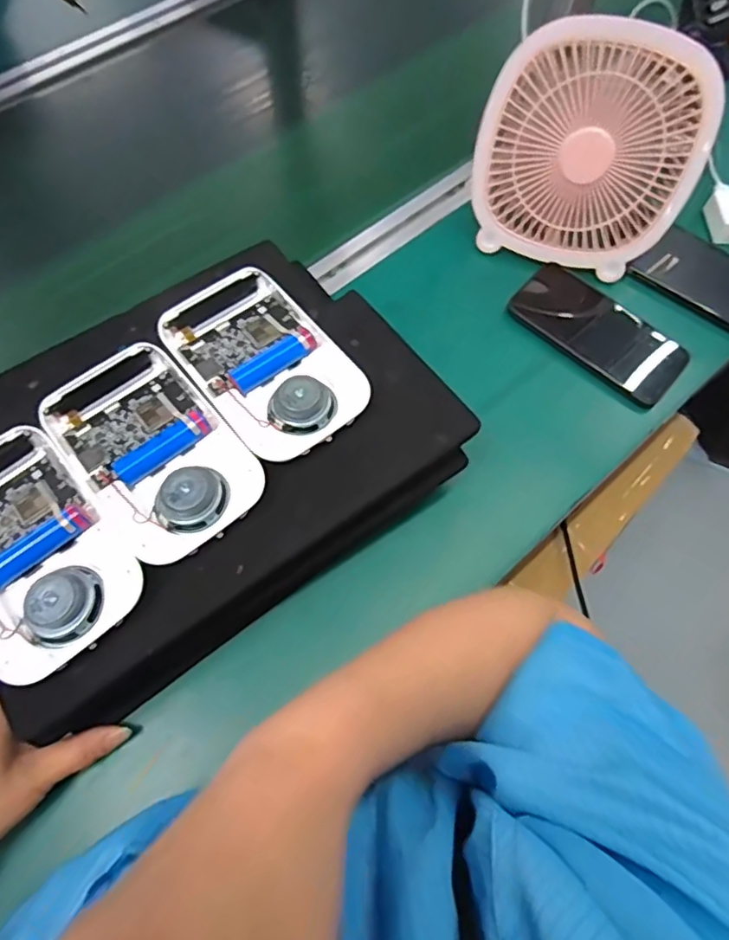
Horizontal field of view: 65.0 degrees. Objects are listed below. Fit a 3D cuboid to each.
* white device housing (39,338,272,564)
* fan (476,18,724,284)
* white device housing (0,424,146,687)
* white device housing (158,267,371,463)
[{"bbox_3d":[-0.141,-0.017,0.377,0.095,0.022,0.153,-39,75,-15],"label":"white device housing"},{"bbox_3d":[0.199,-0.291,0.519,0.180,0.184,0.070,16,43,4],"label":"fan"},{"bbox_3d":[-0.210,0.047,0.351,0.096,0.028,0.151,-40,75,-15],"label":"white device housing"},{"bbox_3d":[-0.071,-0.081,0.407,0.095,0.022,0.153,-36,74,-14],"label":"white device housing"}]

